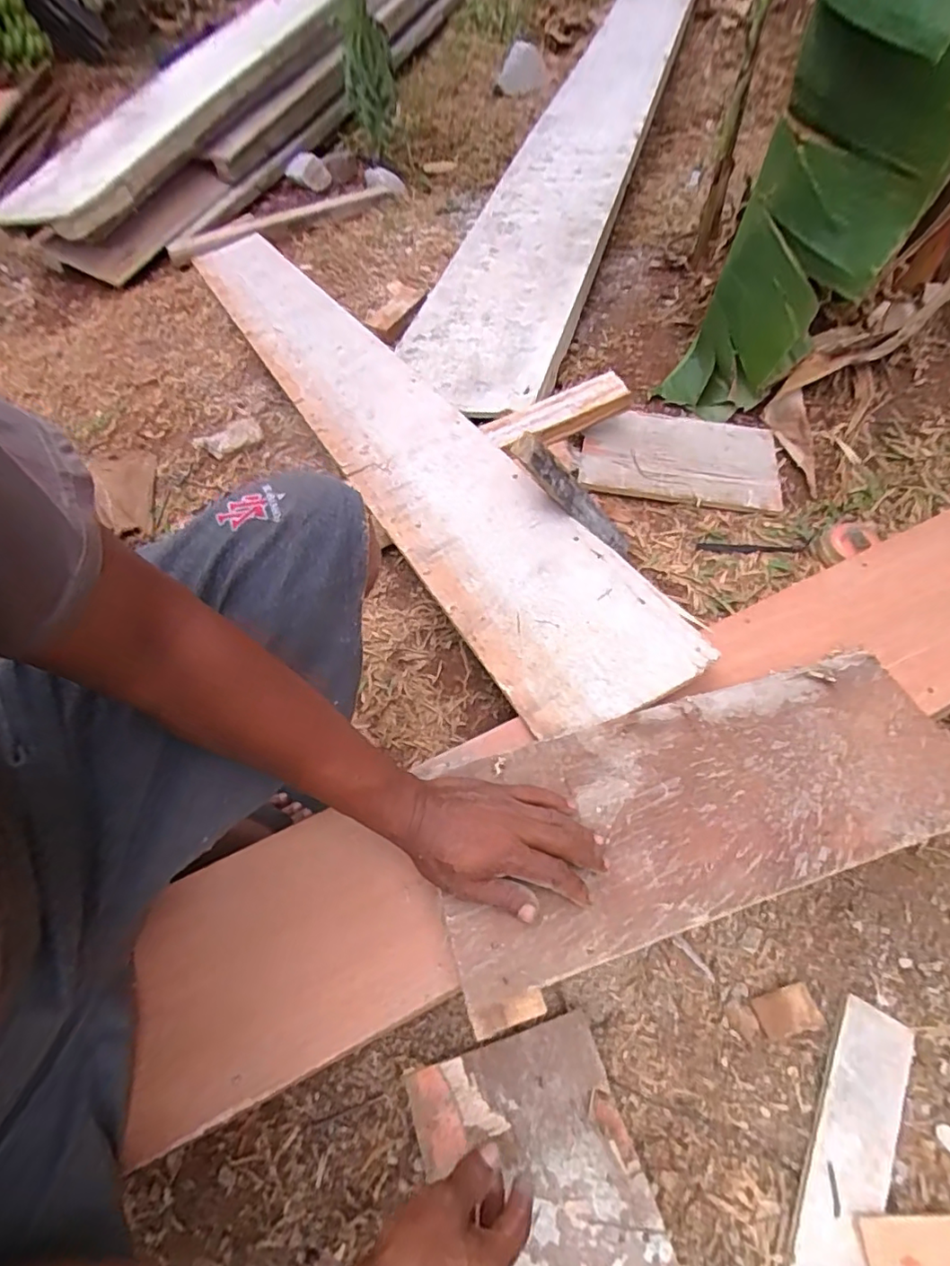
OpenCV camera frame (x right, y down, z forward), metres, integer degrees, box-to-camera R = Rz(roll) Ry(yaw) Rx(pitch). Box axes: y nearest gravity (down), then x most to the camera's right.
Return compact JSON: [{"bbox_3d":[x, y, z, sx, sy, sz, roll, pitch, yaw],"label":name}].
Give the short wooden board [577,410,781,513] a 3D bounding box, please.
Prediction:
[{"bbox_3d":[0.319,-0.278,0.905,0.294,0.021,0.186,9,60,5],"label":"short wooden board"}]

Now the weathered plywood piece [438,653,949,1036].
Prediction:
[{"bbox_3d":[0.204,0.147,0.511,0.496,0.012,0.193,-19,61,-15],"label":"weathered plywood piece"}]

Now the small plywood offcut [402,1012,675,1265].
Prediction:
[{"bbox_3d":[0.048,0.466,0.497,0.176,0.017,0.192,-20,59,-3],"label":"small plywood offcut"}]

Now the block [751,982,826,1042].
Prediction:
[{"bbox_3d":[0.300,0.363,0.552,0.063,0.010,0.037,-10,60,-6],"label":"block"}]

